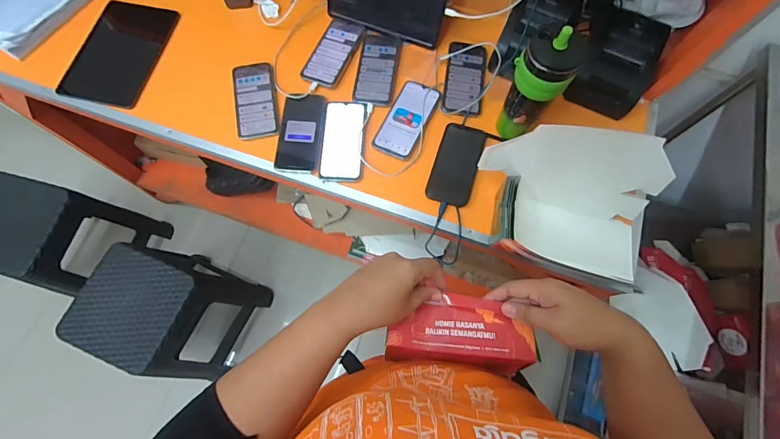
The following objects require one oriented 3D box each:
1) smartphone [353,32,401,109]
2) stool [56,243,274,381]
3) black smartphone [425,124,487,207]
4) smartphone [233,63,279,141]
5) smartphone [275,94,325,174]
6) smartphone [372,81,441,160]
[{"bbox_3d":[-0.026,-0.313,0.778,0.083,0.009,0.174,8,72,1],"label":"smartphone"},{"bbox_3d":[-0.656,0.283,1.194,0.329,0.454,0.307,21,73,5],"label":"stool"},{"bbox_3d":[0.127,-0.104,0.717,0.083,0.019,0.165,17,73,4],"label":"black smartphone"},{"bbox_3d":[-0.270,-0.243,0.751,0.078,0.014,0.171,-10,73,-4],"label":"smartphone"},{"bbox_3d":[-0.173,-0.170,0.725,0.080,0.004,0.168,4,72,0],"label":"smartphone"},{"bbox_3d":[0.034,-0.201,0.737,0.082,0.013,0.168,24,73,6],"label":"smartphone"}]

